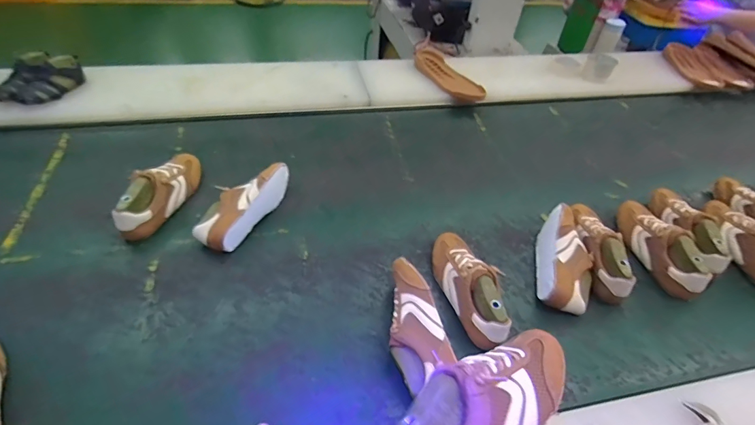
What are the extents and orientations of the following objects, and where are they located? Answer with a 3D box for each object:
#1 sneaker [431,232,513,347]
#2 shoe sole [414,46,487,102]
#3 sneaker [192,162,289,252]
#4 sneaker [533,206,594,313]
[{"bbox_3d":[0.162,0.117,0.700,0.075,0.079,0.235,-9,48,-14],"label":"sneaker"},{"bbox_3d":[0.209,-0.421,1.206,0.092,0.025,0.284,-32,58,-6],"label":"shoe sole"},{"bbox_3d":[-0.266,-0.023,0.793,0.085,0.074,0.230,22,48,15],"label":"sneaker"},{"bbox_3d":[0.360,0.087,0.756,0.087,0.076,0.212,14,46,8],"label":"sneaker"}]

